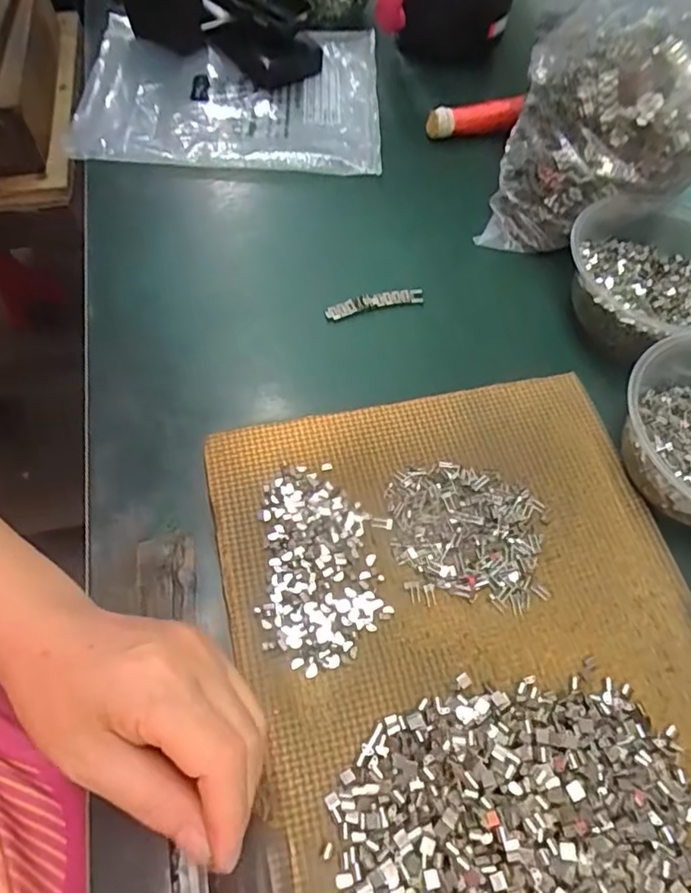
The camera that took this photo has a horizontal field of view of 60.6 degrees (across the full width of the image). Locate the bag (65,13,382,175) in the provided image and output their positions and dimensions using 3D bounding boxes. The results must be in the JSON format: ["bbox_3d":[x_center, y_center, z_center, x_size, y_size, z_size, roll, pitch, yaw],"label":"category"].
[{"bbox_3d":[-0.114,-0.357,0.585,0.287,0.021,0.242,1,59,-4],"label":"bag"}]

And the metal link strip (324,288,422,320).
[{"bbox_3d":[0.023,-0.110,0.452,0.078,0.006,0.013,-18,62,-14],"label":"metal link strip"}]

